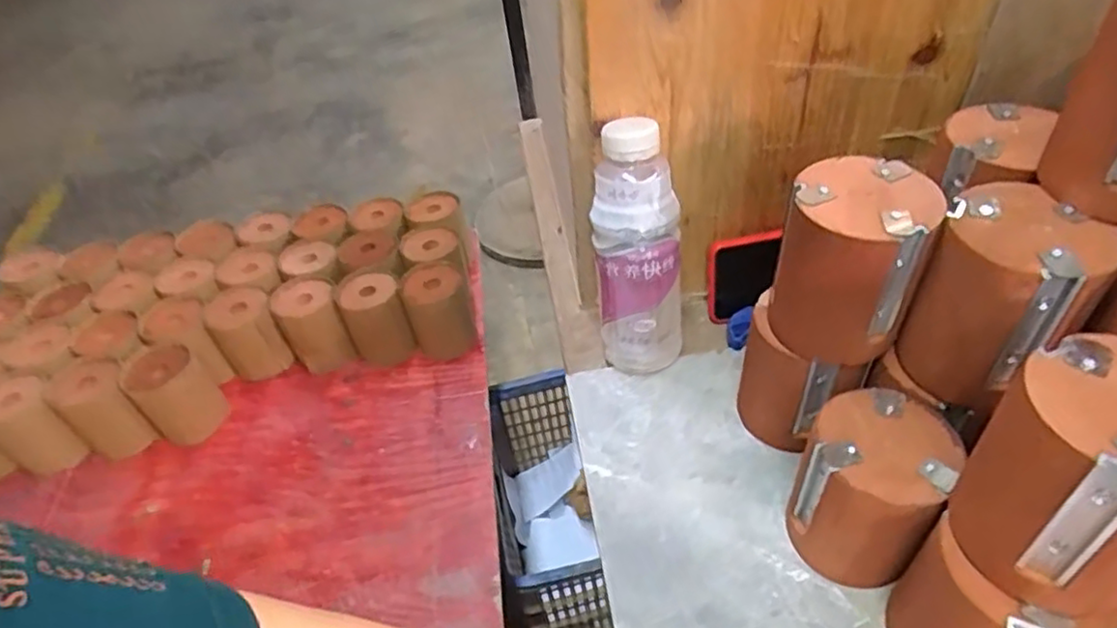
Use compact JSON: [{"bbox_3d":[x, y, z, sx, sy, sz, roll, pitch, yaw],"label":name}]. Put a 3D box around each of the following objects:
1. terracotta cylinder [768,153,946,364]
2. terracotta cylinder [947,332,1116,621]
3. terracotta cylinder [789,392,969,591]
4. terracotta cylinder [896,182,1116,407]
[{"bbox_3d":[0.172,-0.031,0.395,0.072,0.097,0.077,15,50,22],"label":"terracotta cylinder"},{"bbox_3d":[0.230,0.071,0.288,0.077,0.096,0.080,-36,51,-25],"label":"terracotta cylinder"},{"bbox_3d":[0.185,0.108,0.403,0.074,0.102,0.083,26,53,30],"label":"terracotta cylinder"},{"bbox_3d":[0.243,-0.005,0.366,0.077,0.101,0.075,-4,45,4],"label":"terracotta cylinder"}]

